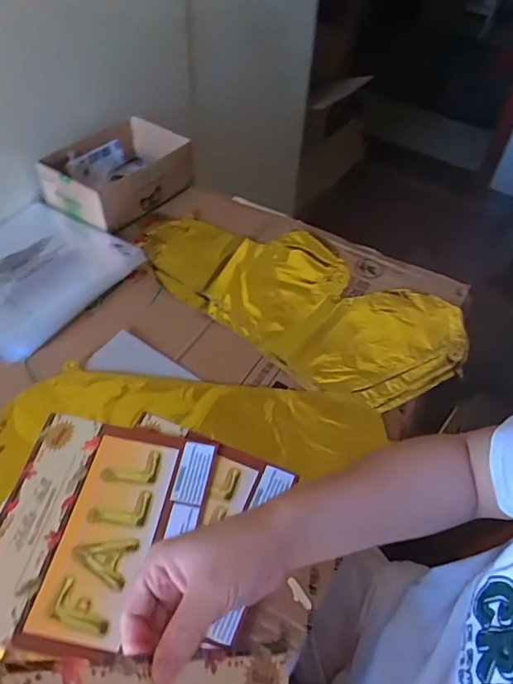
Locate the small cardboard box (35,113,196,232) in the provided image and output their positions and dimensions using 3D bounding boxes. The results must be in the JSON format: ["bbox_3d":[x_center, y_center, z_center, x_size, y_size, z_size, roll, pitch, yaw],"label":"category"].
[{"bbox_3d":[-0.200,-0.242,0.761,0.137,0.082,0.190,31,55,21],"label":"small cardboard box"}]

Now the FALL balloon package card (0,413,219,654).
[{"bbox_3d":[-0.136,0.157,0.442,0.162,0.006,0.192,11,49,1],"label":"FALL balloon package card"}]

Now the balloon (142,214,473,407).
[{"bbox_3d":[0.048,-0.062,0.664,0.418,0.027,0.214,30,54,20],"label":"balloon"}]

